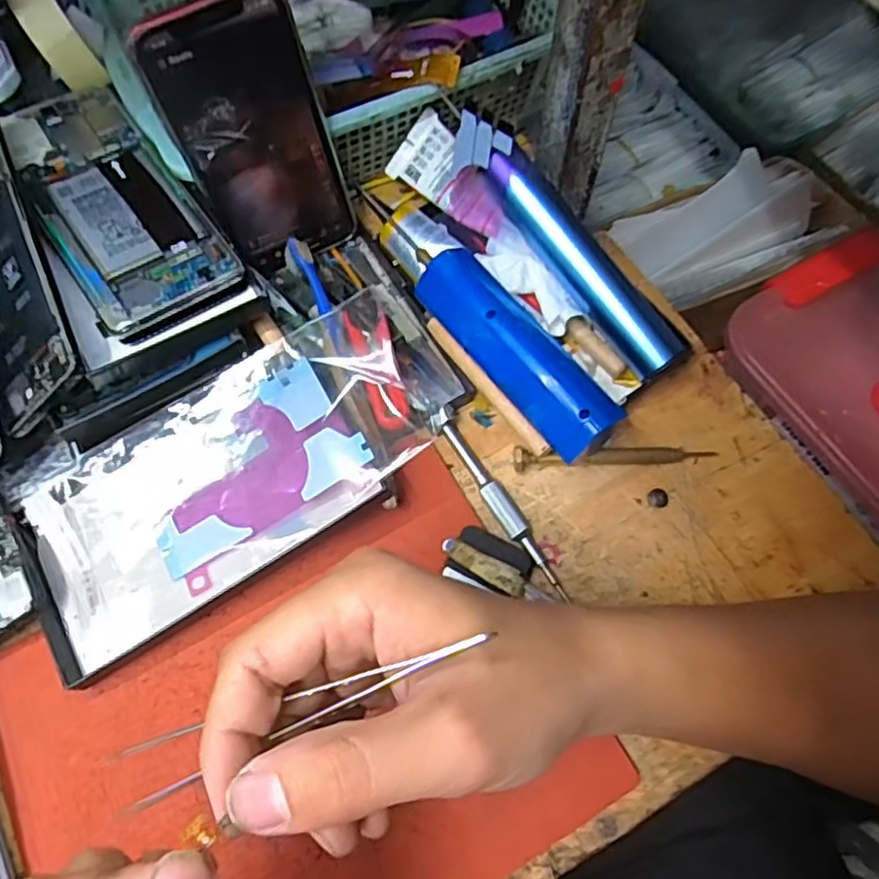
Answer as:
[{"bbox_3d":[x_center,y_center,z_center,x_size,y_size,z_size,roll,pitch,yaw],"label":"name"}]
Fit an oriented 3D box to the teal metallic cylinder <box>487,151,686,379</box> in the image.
[{"bbox_3d":[0.079,-0.098,0.361,0.030,0.020,0.143,-39,88,-16],"label":"teal metallic cylinder"}]

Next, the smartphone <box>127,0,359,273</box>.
[{"bbox_3d":[-0.093,-0.153,0.345,0.072,0.145,0.009,-27,58,-7],"label":"smartphone"}]

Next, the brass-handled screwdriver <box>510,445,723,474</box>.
[{"bbox_3d":[0.094,0.008,0.354,0.108,0.009,0.012,-1,68,-2],"label":"brass-handled screwdriver"}]

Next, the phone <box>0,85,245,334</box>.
[{"bbox_3d":[-0.175,-0.128,0.351,0.073,0.015,0.154,-34,71,-13],"label":"phone"}]

